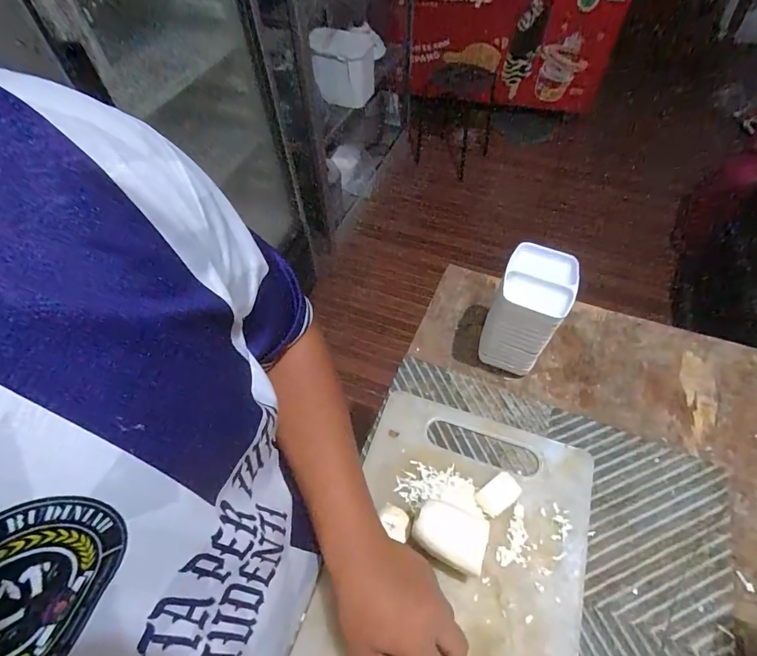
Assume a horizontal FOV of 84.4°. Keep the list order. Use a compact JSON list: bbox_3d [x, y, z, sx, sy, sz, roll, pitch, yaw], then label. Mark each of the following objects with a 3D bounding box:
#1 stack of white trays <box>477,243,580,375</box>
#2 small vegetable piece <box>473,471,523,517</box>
[{"bbox_3d":[0.187,-0.017,0.539,0.079,0.151,0.101,22,58,14],"label":"stack of white trays"},{"bbox_3d":[0.133,0.184,0.463,0.048,0.014,0.031,-32,62,-20],"label":"small vegetable piece"}]

